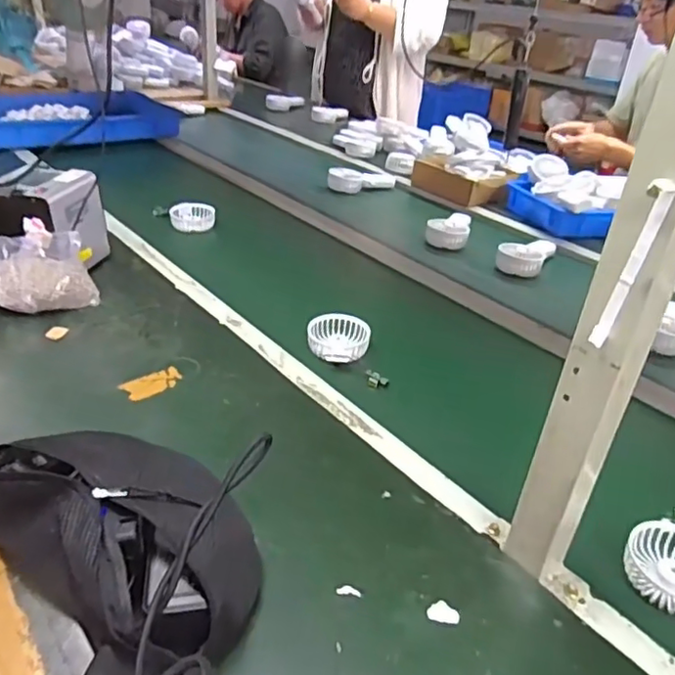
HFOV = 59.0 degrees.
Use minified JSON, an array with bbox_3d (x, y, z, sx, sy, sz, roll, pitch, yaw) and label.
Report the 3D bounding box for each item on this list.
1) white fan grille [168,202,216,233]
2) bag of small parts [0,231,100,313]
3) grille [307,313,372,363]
[{"bbox_3d":[-0.294,-0.245,1.211,0.092,0.040,0.065,-8,34,-20],"label":"white fan grille"},{"bbox_3d":[-0.431,-0.093,0.858,0.142,0.098,0.073,-10,35,-23],"label":"bag of small parts"},{"bbox_3d":[0.001,0.002,0.841,0.085,0.028,0.094,8,32,5],"label":"grille"}]

